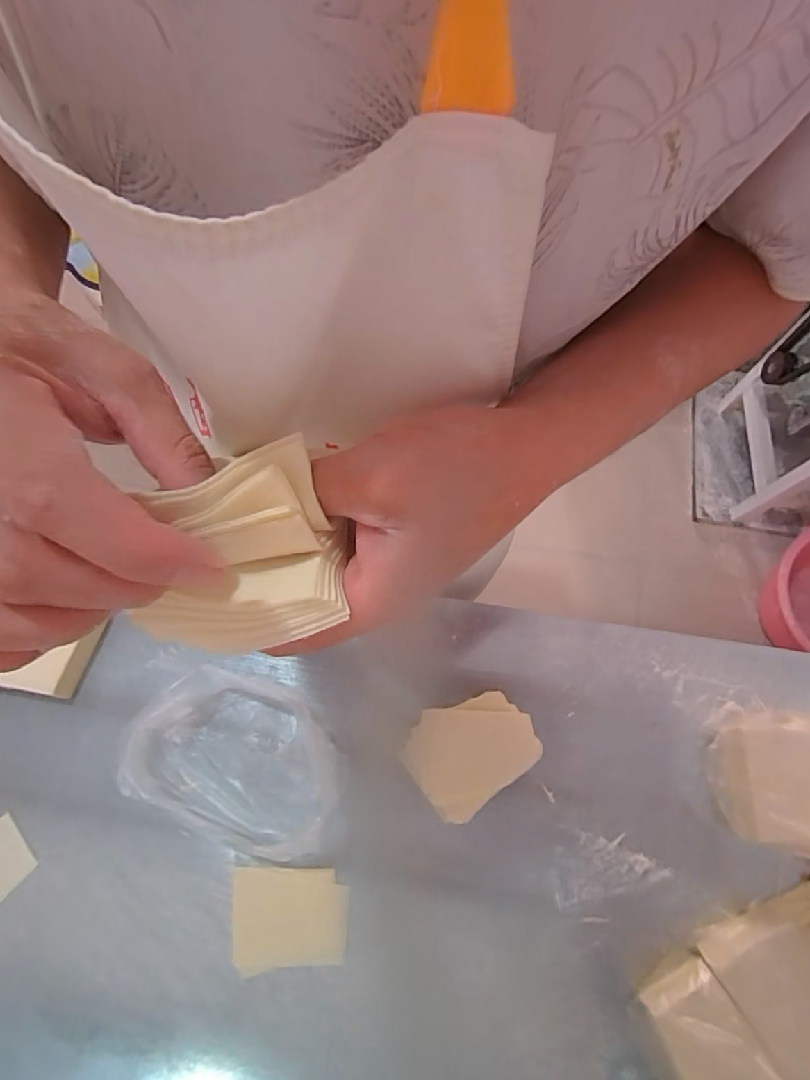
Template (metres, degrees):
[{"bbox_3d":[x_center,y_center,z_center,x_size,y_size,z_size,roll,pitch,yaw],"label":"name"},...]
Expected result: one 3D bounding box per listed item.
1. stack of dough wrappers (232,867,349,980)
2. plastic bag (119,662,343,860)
[{"bbox_3d":[-0.115,0.374,0.479,0.114,0.007,0.086,-1,69,2],"label":"stack of dough wrappers"},{"bbox_3d":[-0.171,0.228,0.505,0.224,0.071,0.148,21,71,10],"label":"plastic bag"}]

